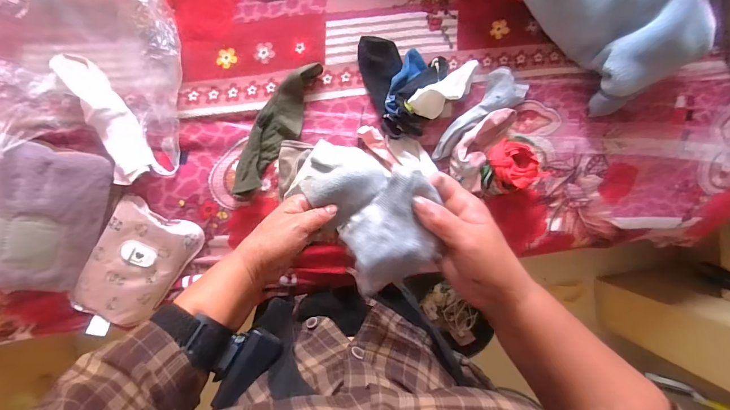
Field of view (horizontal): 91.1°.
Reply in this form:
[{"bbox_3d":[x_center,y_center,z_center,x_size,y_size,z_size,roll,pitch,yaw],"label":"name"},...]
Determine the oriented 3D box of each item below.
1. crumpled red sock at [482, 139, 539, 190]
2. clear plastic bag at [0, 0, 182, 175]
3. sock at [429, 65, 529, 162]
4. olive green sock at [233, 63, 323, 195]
[{"bbox_3d":[0.282,-0.077,0.695,0.091,0.058,0.096,2,91,-9],"label":"crumpled red sock"},{"bbox_3d":[-0.464,-0.212,0.602,0.274,0.092,0.315,1,91,-9],"label":"clear plastic bag"},{"bbox_3d":[0.212,-0.178,0.691,0.228,0.029,0.076,-39,97,-6],"label":"sock"},{"bbox_3d":[-0.164,-0.141,0.665,0.077,0.044,0.268,26,87,-9],"label":"olive green sock"}]

